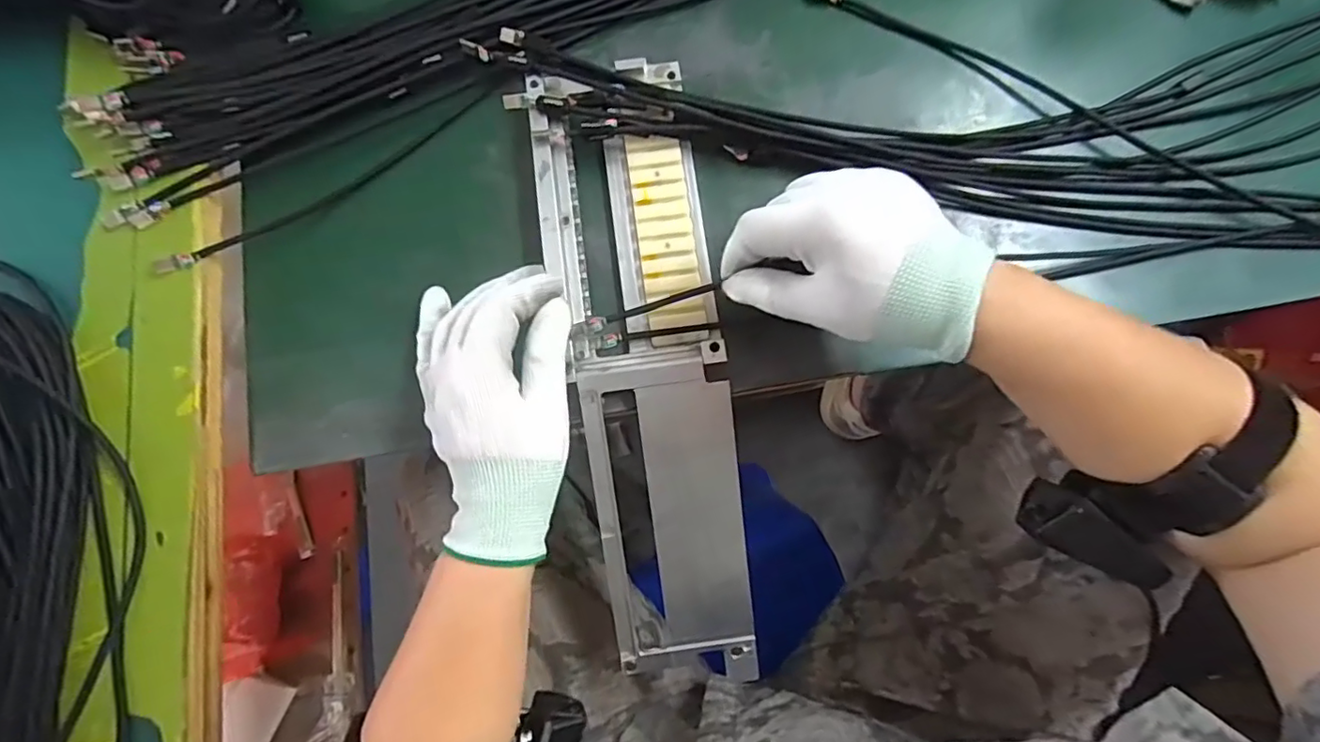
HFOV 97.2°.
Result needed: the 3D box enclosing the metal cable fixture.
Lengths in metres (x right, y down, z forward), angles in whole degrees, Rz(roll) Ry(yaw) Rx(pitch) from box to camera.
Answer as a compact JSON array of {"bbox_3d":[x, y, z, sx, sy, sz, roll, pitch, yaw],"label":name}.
[{"bbox_3d":[-0.005,0.000,0.357,0.095,0.041,0.383,-11,90,-4],"label":"metal cable fixture"}]

